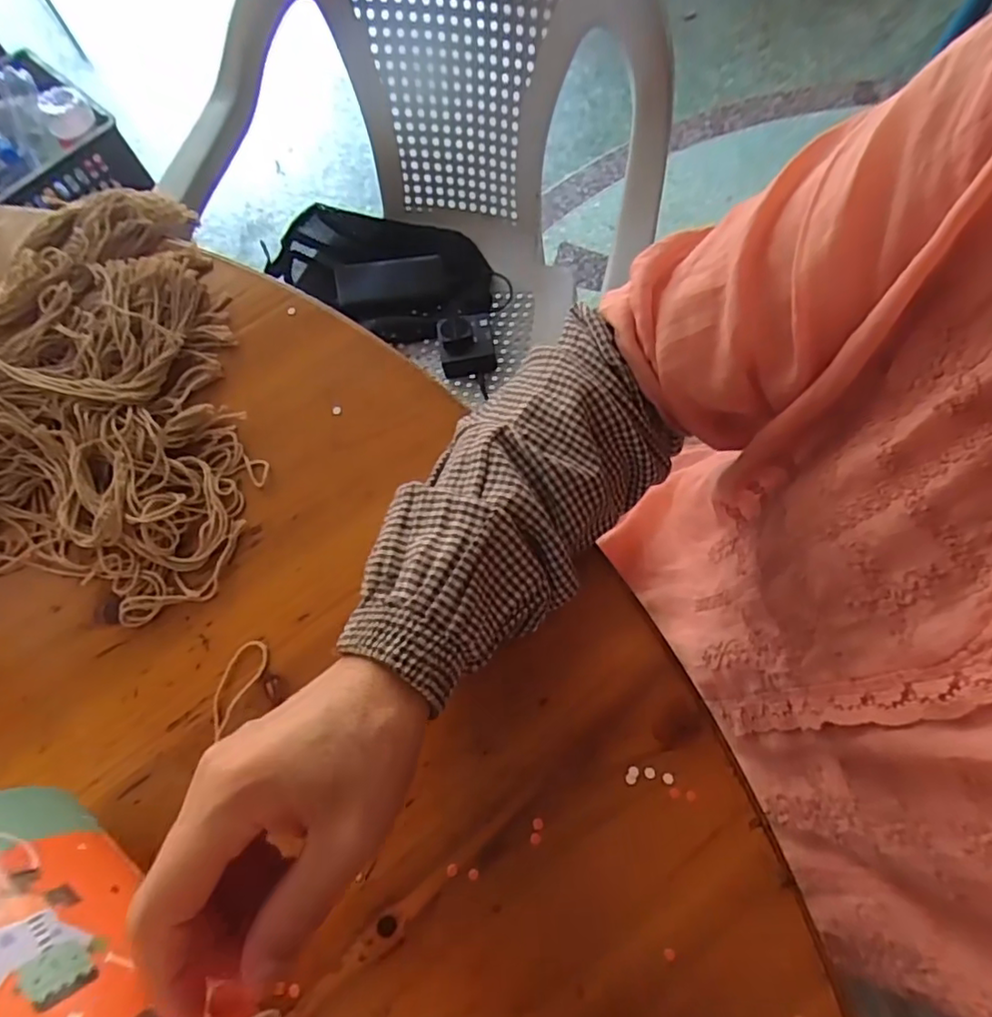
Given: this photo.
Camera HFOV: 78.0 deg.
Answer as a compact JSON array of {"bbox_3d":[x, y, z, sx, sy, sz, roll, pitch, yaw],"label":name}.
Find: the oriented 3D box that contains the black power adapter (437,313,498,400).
[{"bbox_3d":[-0.039,-0.220,0.816,0.073,0.037,0.089,-9,70,-1],"label":"black power adapter"}]

